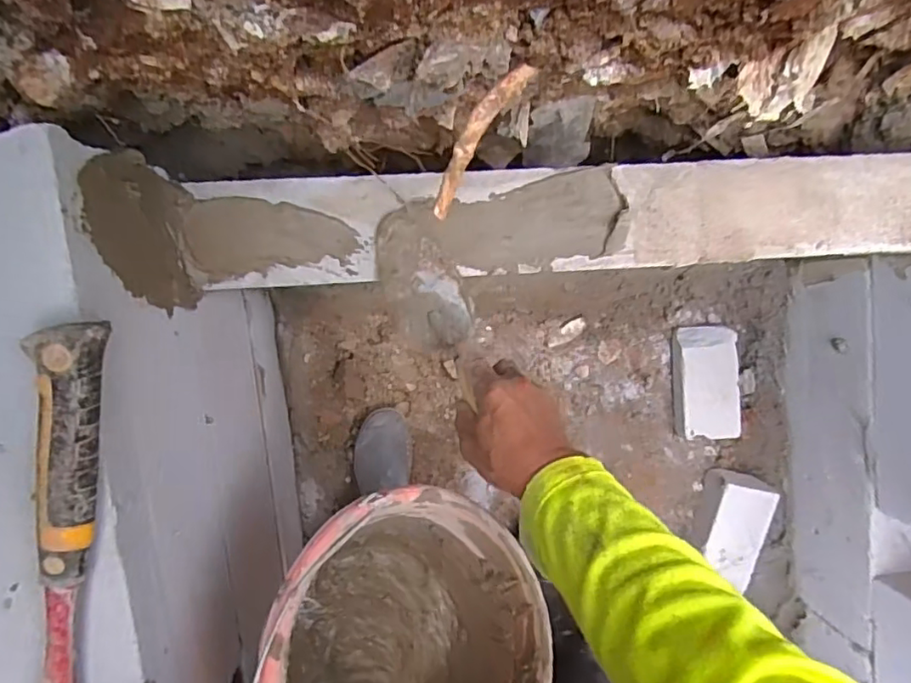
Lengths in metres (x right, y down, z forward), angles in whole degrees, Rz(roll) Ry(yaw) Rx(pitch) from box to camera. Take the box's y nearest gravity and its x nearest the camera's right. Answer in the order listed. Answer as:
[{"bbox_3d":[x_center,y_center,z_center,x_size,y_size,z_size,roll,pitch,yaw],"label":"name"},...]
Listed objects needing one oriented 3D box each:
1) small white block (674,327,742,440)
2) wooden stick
[{"bbox_3d":[0.446,0.071,1.051,0.101,0.063,0.196,-6,96,-4],"label":"small white block"},{"bbox_3d":[0.012,-0.144,0.438,0.023,0.019,0.134,29,133,-7],"label":"wooden stick"}]

